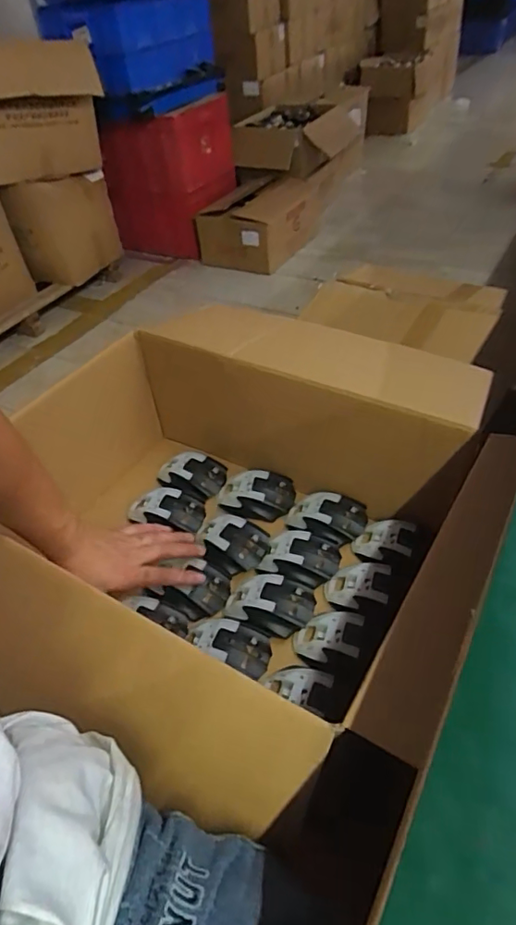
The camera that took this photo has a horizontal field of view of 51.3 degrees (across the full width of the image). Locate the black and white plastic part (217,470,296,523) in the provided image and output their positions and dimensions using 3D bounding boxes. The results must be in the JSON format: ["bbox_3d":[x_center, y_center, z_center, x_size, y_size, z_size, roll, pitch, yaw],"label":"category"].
[{"bbox_3d":[-0.002,0.048,0.797,0.112,0.035,0.071,2,43,10],"label":"black and white plastic part"}]

